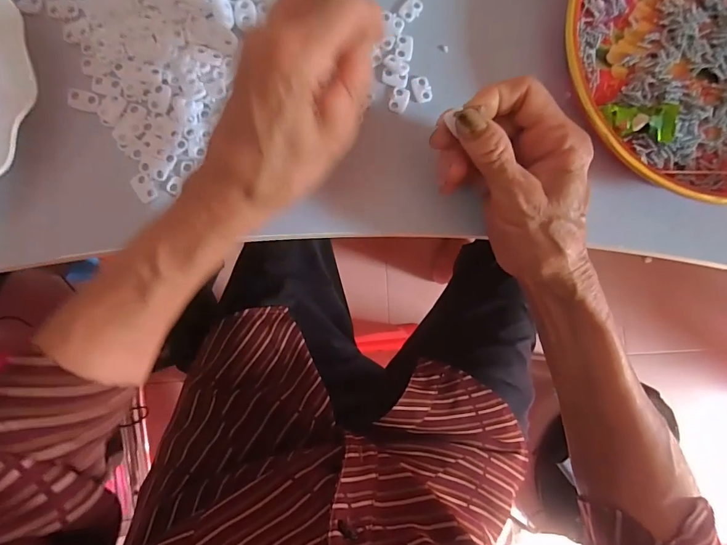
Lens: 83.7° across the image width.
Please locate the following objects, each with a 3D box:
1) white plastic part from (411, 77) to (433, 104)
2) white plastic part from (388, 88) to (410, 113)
[{"bbox_3d":[0.042,-0.129,0.285,0.013,0.004,0.019,-17,88,-6],"label":"white plastic part"},{"bbox_3d":[0.025,-0.120,0.282,0.012,0.004,0.019,21,85,-3],"label":"white plastic part"}]

